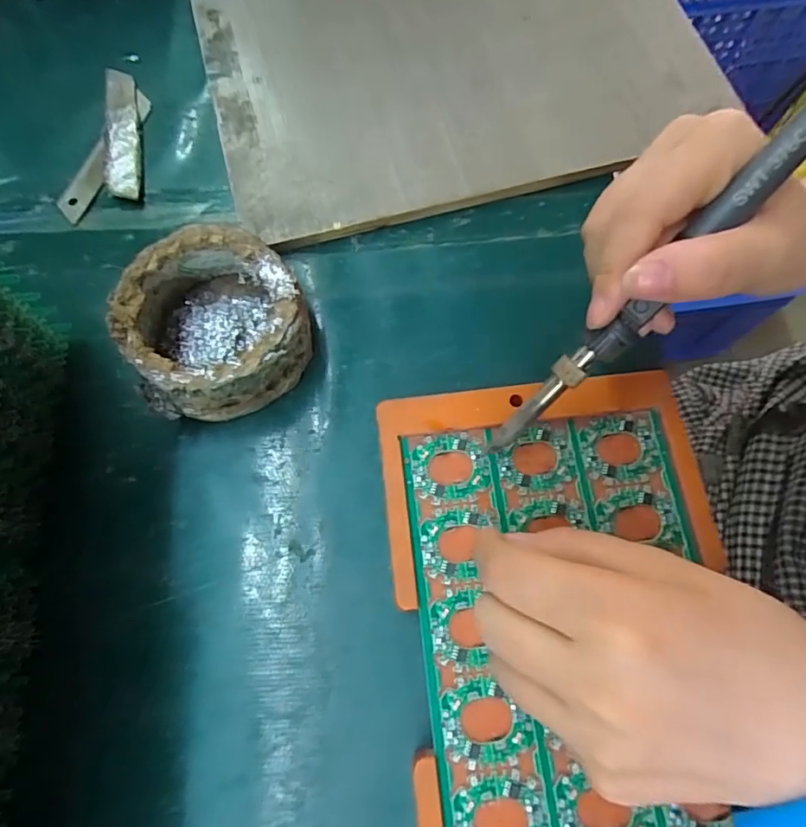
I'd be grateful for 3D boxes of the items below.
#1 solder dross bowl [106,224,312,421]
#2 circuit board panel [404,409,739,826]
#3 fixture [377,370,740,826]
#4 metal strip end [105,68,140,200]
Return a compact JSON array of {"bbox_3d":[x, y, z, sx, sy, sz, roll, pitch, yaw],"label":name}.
[{"bbox_3d":[-0.089,-0.043,0.257,0.080,0.039,0.086,-1,72,2],"label":"solder dross bowl"},{"bbox_3d":[0.070,0.100,0.216,0.118,0.007,0.201,-6,72,0],"label":"circuit board panel"},{"bbox_3d":[0.068,0.100,0.215,0.136,0.008,0.236,-5,71,0],"label":"fixture"},{"bbox_3d":[-0.166,-0.167,0.314,0.018,0.009,0.097,-12,72,-2],"label":"metal strip end"}]

